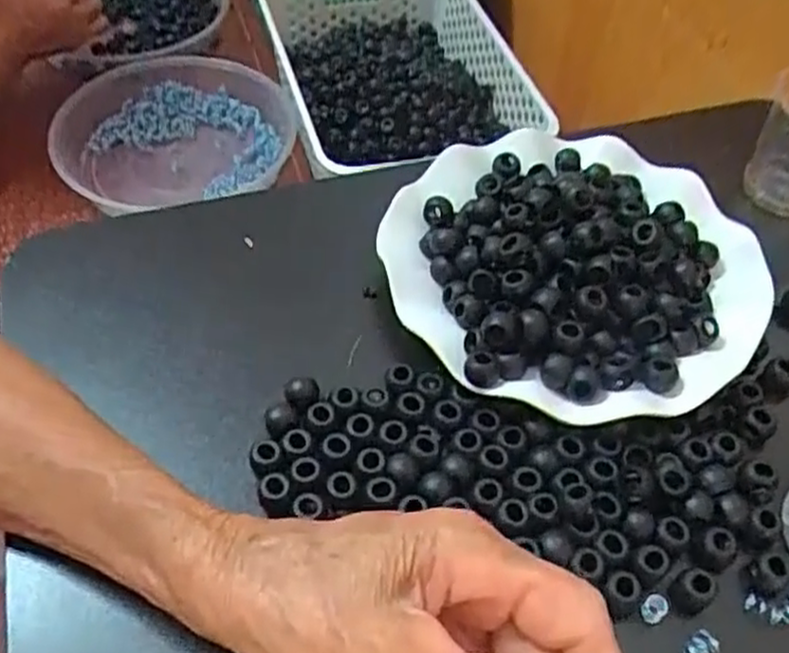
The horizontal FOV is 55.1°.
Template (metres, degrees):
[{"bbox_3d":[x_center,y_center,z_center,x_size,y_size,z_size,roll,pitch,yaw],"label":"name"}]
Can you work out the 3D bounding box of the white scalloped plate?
[{"bbox_3d":[0.088,-0.033,0.361,0.170,0.036,0.162,1,53,-2],"label":"white scalloped plate"}]

